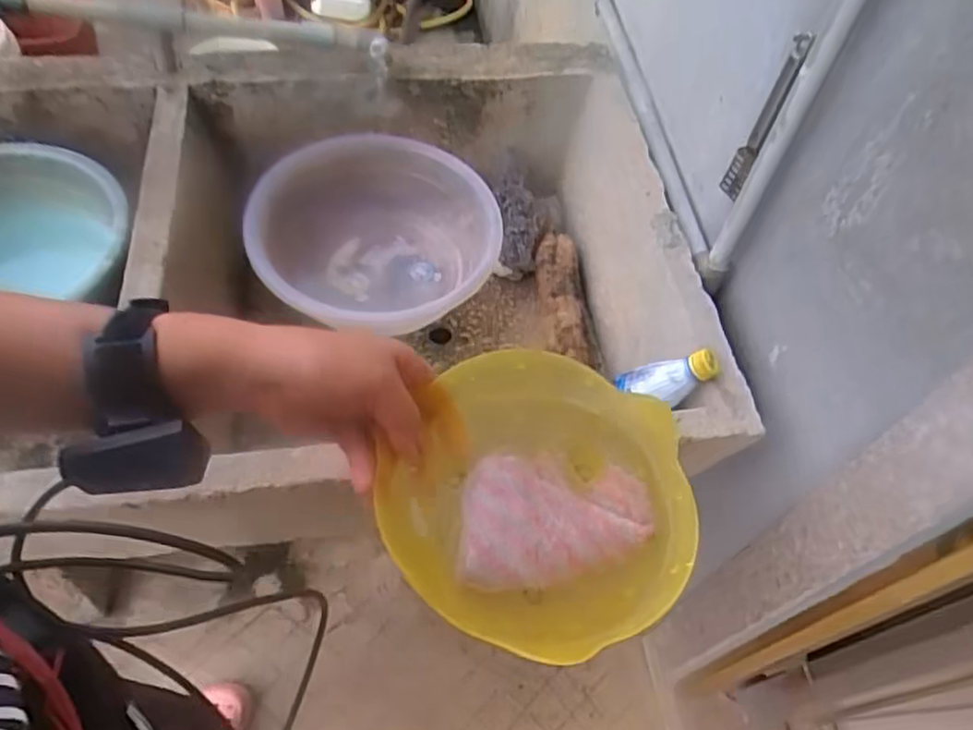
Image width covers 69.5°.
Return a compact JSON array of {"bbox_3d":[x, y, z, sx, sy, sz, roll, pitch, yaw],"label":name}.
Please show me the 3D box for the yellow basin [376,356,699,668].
[{"bbox_3d":[0.030,0.082,0.426,0.179,0.043,0.174,2,57,-3],"label":"yellow basin"}]

